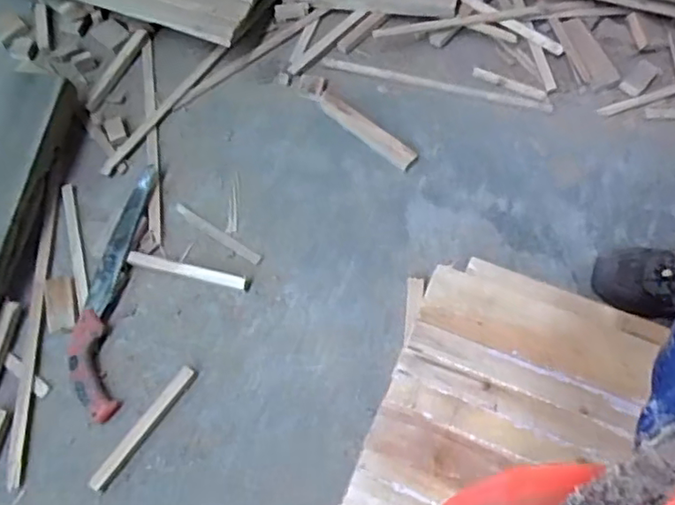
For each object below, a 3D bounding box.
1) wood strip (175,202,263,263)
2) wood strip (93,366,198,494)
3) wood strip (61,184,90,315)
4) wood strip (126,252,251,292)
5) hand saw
[{"bbox_3d":[-0.184,-0.030,0.904,0.161,0.004,0.019,31,67,14],"label":"wood strip"},{"bbox_3d":[-0.256,0.231,0.789,0.022,0.004,0.187,33,70,14],"label":"wood strip"},{"bbox_3d":[-0.399,-0.010,0.902,0.018,0.014,0.217,-15,64,-8],"label":"wood strip"},{"bbox_3d":[-0.220,0.026,0.868,0.187,0.019,0.019,13,64,6],"label":"wood strip"},{"bbox_3d":[-0.334,0.040,0.865,0.077,0.030,0.383,1,63,0],"label":"hand saw"}]

